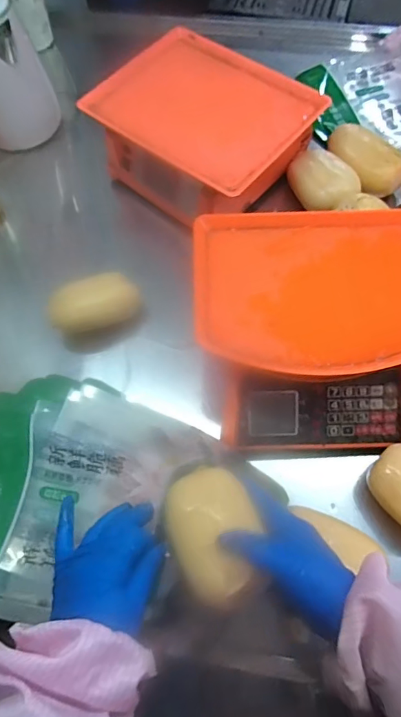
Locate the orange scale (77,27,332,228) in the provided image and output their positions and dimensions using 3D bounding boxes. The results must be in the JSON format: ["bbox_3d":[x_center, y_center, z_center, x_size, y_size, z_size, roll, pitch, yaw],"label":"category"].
[{"bbox_3d":[0.005,-0.344,0.752,0.285,0.127,0.241,37,71,19],"label":"orange scale"}]

